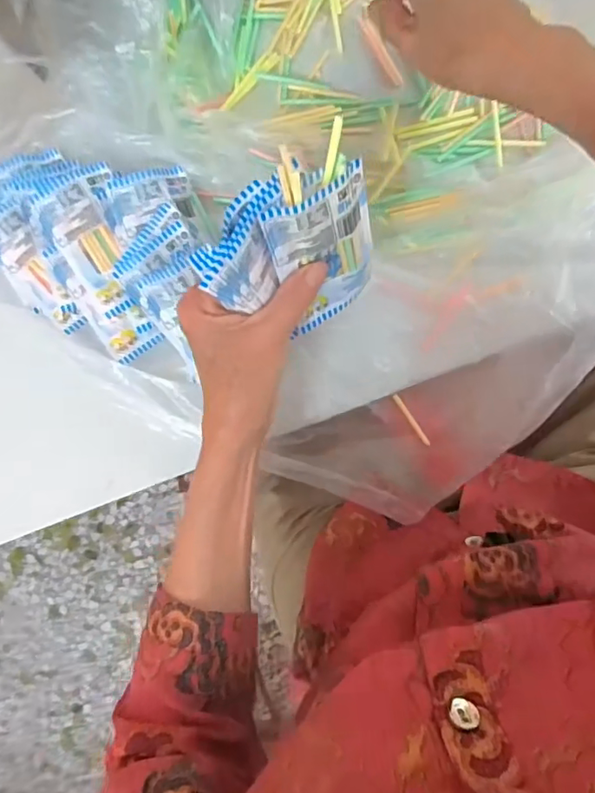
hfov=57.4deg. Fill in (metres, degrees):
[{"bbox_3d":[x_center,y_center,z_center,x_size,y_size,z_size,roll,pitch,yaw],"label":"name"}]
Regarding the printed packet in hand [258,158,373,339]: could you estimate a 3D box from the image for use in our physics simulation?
[{"bbox_3d":[0.018,-0.083,0.328,0.062,0.102,0.010,-27,60,-4],"label":"printed packet in hand"}]

